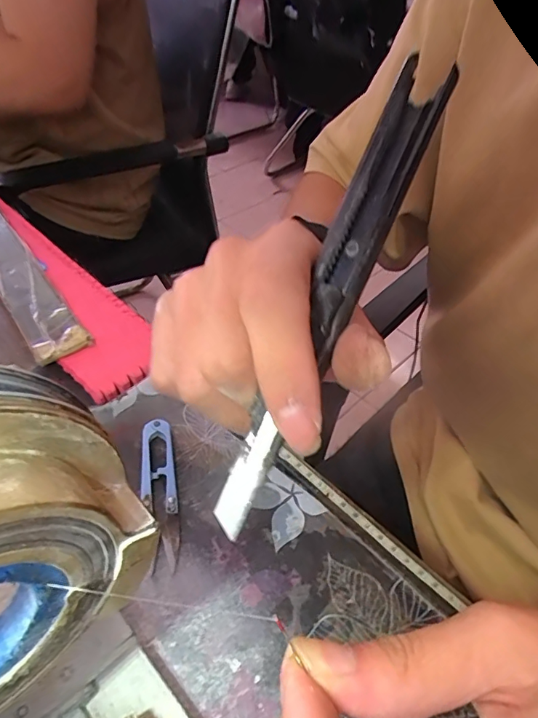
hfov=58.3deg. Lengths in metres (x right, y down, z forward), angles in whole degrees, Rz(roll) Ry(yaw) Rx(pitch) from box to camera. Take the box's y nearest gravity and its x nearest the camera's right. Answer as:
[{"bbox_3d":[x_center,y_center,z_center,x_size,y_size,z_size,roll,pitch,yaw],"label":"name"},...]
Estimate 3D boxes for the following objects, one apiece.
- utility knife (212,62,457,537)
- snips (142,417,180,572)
[{"bbox_3d":[0.020,-0.021,0.151,0.015,0.008,0.156,24,86,18],"label":"utility knife"},{"bbox_3d":[-0.071,0.082,0.310,0.021,0.011,0.099,-6,46,-10],"label":"snips"}]

